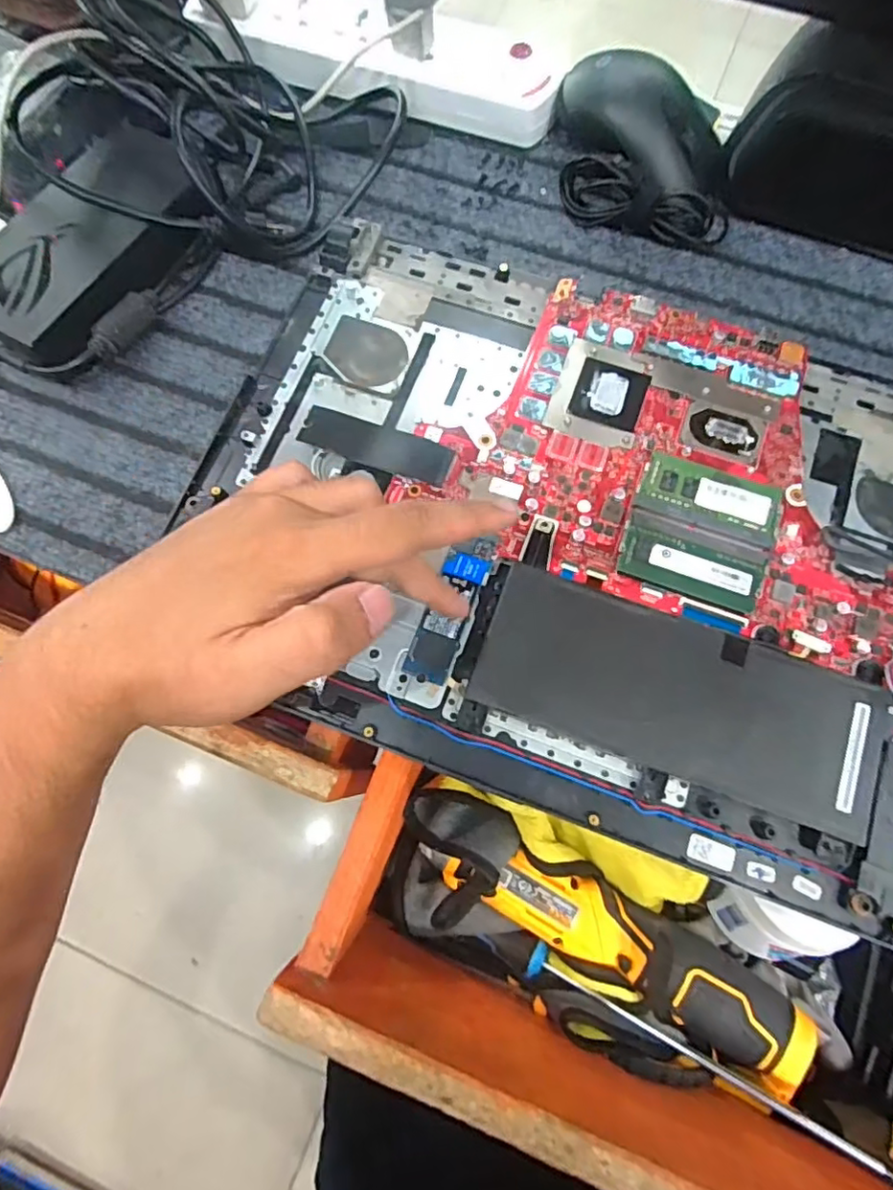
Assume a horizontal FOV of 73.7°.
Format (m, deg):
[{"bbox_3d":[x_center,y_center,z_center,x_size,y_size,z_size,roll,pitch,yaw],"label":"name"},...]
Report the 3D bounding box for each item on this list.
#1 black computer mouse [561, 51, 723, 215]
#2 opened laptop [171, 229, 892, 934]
[{"bbox_3d":[0.123,-0.292,0.376,0.068,0.048,0.112,-29,76,-6],"label":"black computer mouse"},{"bbox_3d":[0.064,-0.041,0.311,0.383,0.018,0.280,20,76,7],"label":"opened laptop"}]

